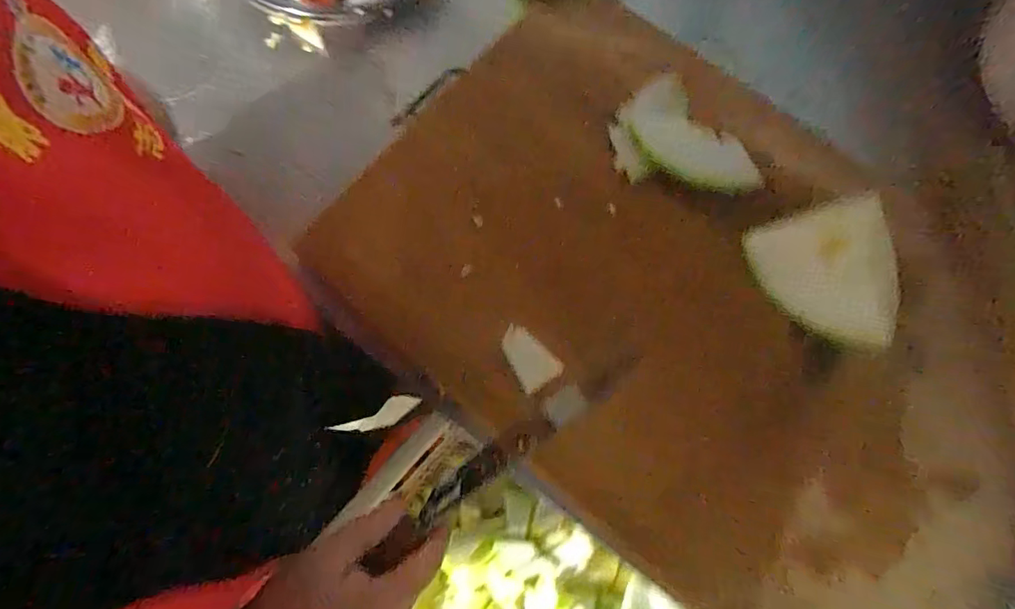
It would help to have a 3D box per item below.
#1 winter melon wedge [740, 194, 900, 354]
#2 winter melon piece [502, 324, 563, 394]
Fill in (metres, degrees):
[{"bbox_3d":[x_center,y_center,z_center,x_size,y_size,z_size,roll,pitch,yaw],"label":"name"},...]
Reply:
[{"bbox_3d":[0.263,-0.018,0.431,0.091,0.075,0.120,-9,75,-3],"label":"winter melon wedge"},{"bbox_3d":[0.019,0.048,0.466,0.038,0.021,0.058,-32,78,-8],"label":"winter melon piece"}]

